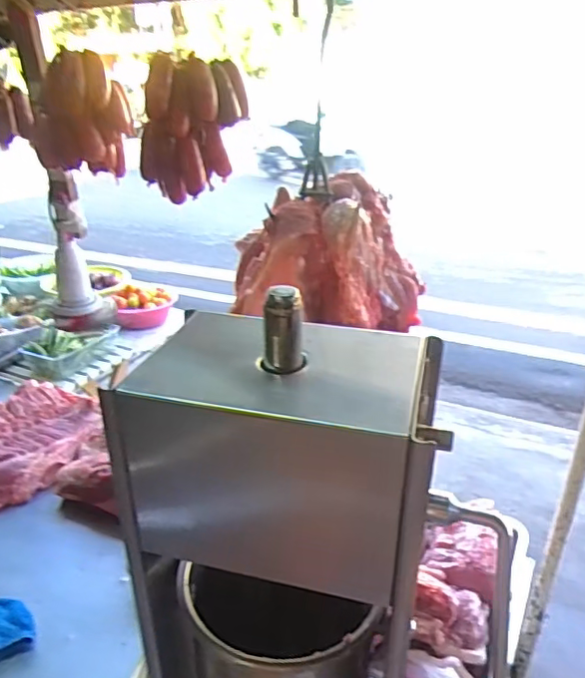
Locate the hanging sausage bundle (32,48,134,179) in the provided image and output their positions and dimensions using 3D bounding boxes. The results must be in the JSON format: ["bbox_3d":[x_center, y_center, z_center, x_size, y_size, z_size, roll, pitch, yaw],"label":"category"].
[{"bbox_3d":[-0.281,-0.295,0.746,0.122,0.151,0.073,-11,29,-19],"label":"hanging sausage bundle"}]

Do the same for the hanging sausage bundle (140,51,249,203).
[{"bbox_3d":[-0.124,-0.258,0.687,0.082,0.147,0.114,22,36,37],"label":"hanging sausage bundle"}]

